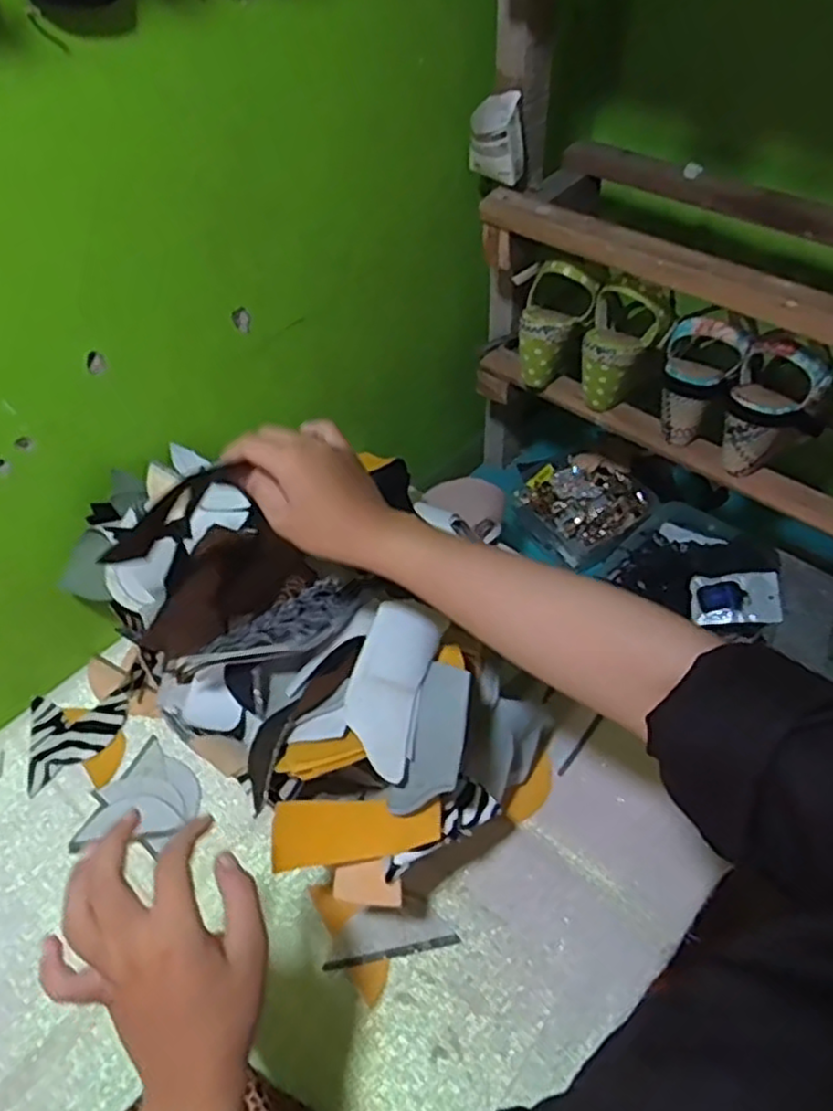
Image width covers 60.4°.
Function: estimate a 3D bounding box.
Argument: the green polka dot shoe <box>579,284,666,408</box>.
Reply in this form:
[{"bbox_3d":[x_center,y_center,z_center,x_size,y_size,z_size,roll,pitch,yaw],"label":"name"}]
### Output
[{"bbox_3d":[0.230,-0.236,0.803,0.082,0.134,0.087,11,51,13],"label":"green polka dot shoe"}]

